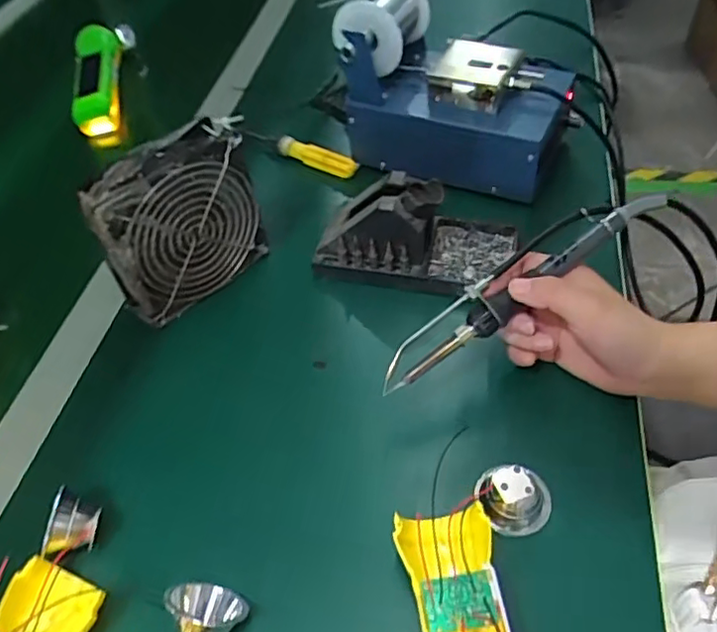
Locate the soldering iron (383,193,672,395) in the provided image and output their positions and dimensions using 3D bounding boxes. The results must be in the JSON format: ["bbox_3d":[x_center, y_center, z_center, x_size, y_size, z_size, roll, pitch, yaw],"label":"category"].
[{"bbox_3d":[0.099,-0.022,0.383,0.207,0.016,0.030,-36,55,-1],"label":"soldering iron"}]

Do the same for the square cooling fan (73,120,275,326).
[{"bbox_3d":[-0.135,-0.073,0.473,0.043,0.120,0.129,32,60,30],"label":"square cooling fan"}]

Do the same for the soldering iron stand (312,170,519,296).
[{"bbox_3d":[0.044,-0.068,0.488,0.156,0.074,0.075,9,51,15],"label":"soldering iron stand"}]

